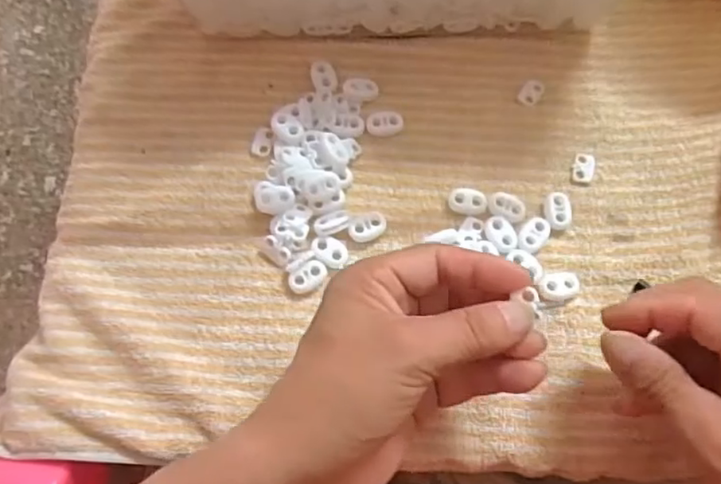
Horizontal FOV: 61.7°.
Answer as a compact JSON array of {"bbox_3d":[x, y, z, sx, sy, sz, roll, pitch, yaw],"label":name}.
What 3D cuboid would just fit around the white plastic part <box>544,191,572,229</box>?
[{"bbox_3d":[0.116,-0.018,0.354,0.016,0.006,0.023,6,72,0],"label":"white plastic part"}]

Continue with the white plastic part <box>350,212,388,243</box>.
[{"bbox_3d":[0.004,-0.009,0.348,0.023,0.006,0.015,-30,76,-11],"label":"white plastic part"}]

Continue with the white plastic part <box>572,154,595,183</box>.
[{"bbox_3d":[0.136,-0.045,0.364,0.012,0.004,0.020,17,72,3],"label":"white plastic part"}]

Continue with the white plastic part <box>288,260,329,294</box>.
[{"bbox_3d":[-0.029,0.019,0.335,0.023,0.004,0.014,-32,76,-12],"label":"white plastic part"}]

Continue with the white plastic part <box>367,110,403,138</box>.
[{"bbox_3d":[0.015,-0.073,0.369,0.022,0.004,0.016,-12,73,-6],"label":"white plastic part"}]

